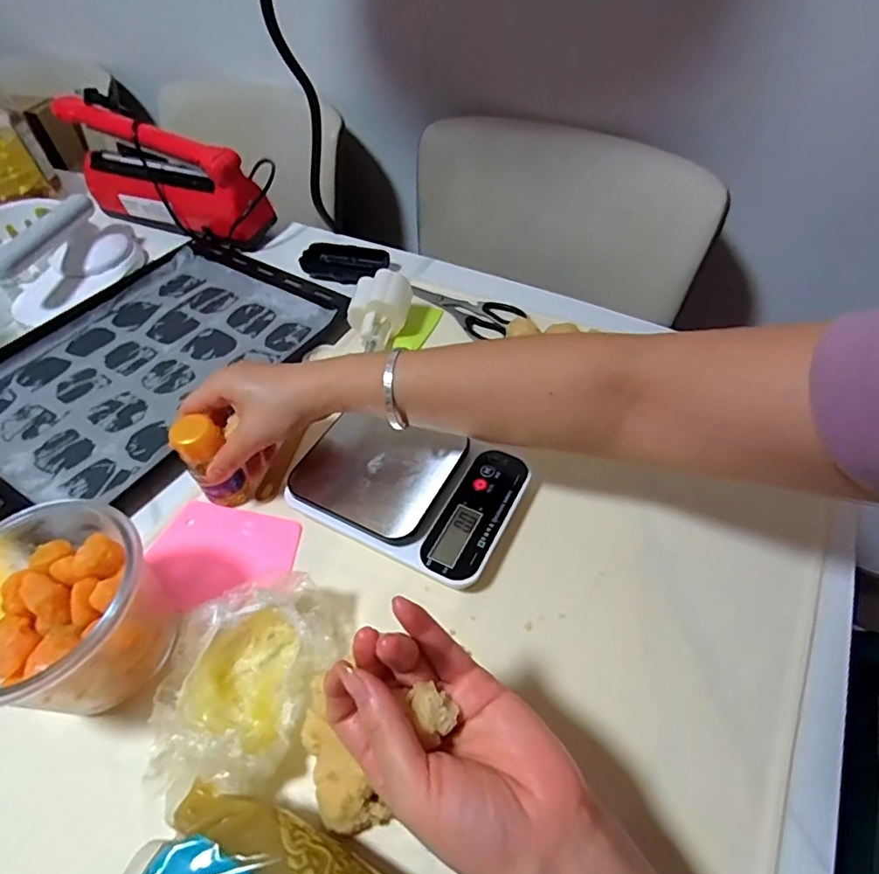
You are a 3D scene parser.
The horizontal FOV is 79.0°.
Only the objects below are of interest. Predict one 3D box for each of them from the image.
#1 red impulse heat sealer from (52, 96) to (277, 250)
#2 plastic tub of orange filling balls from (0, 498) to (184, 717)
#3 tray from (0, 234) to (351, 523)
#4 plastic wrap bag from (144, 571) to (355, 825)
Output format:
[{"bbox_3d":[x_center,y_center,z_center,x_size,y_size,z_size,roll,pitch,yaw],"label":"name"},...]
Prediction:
[{"bbox_3d":[-0.389,-0.367,0.735,0.306,0.135,0.071,18,55,18],"label":"red impulse heat sealer"},{"bbox_3d":[-0.239,0.121,0.352,0.114,0.114,0.120,9,52,11],"label":"plastic tub of orange filling balls"},{"bbox_3d":[-0.334,-0.090,0.595,0.310,0.024,0.394,30,59,25],"label":"tray"},{"bbox_3d":[-0.127,0.154,0.351,0.092,0.062,0.152,14,54,15],"label":"plastic wrap bag"}]

